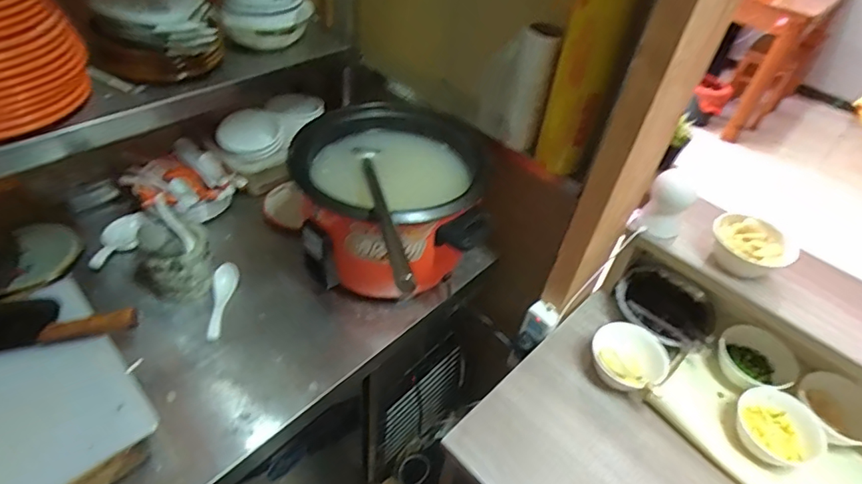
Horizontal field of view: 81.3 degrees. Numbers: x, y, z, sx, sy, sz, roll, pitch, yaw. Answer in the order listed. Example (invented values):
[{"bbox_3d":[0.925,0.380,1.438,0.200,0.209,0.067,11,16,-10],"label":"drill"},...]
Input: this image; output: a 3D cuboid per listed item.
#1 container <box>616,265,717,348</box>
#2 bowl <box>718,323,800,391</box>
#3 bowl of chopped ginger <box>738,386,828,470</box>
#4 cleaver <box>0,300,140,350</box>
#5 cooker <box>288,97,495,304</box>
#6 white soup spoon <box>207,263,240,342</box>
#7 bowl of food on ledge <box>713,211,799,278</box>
[{"bbox_3d":[0.438,0.137,0.950,0.160,0.060,0.186,-28,52,-26],"label":"container"},{"bbox_3d":[0.565,0.201,0.868,0.120,0.055,0.106,30,52,26],"label":"bowl"},{"bbox_3d":[0.543,0.298,0.793,0.105,0.050,0.120,-14,47,-15],"label":"bowl of chopped ginger"},{"bbox_3d":[-0.581,0.117,0.734,0.303,0.039,0.089,-6,45,-7],"label":"cleaver"},{"bbox_3d":[-0.066,-0.069,0.895,0.336,0.221,0.311,9,45,8],"label":"cooker"},{"bbox_3d":[-0.357,0.098,0.858,0.035,0.045,0.154,-5,45,-6],"label":"white soup spoon"},{"bbox_3d":[0.529,0.013,0.839,0.123,0.065,0.098,29,51,25],"label":"bowl of food on ledge"}]

